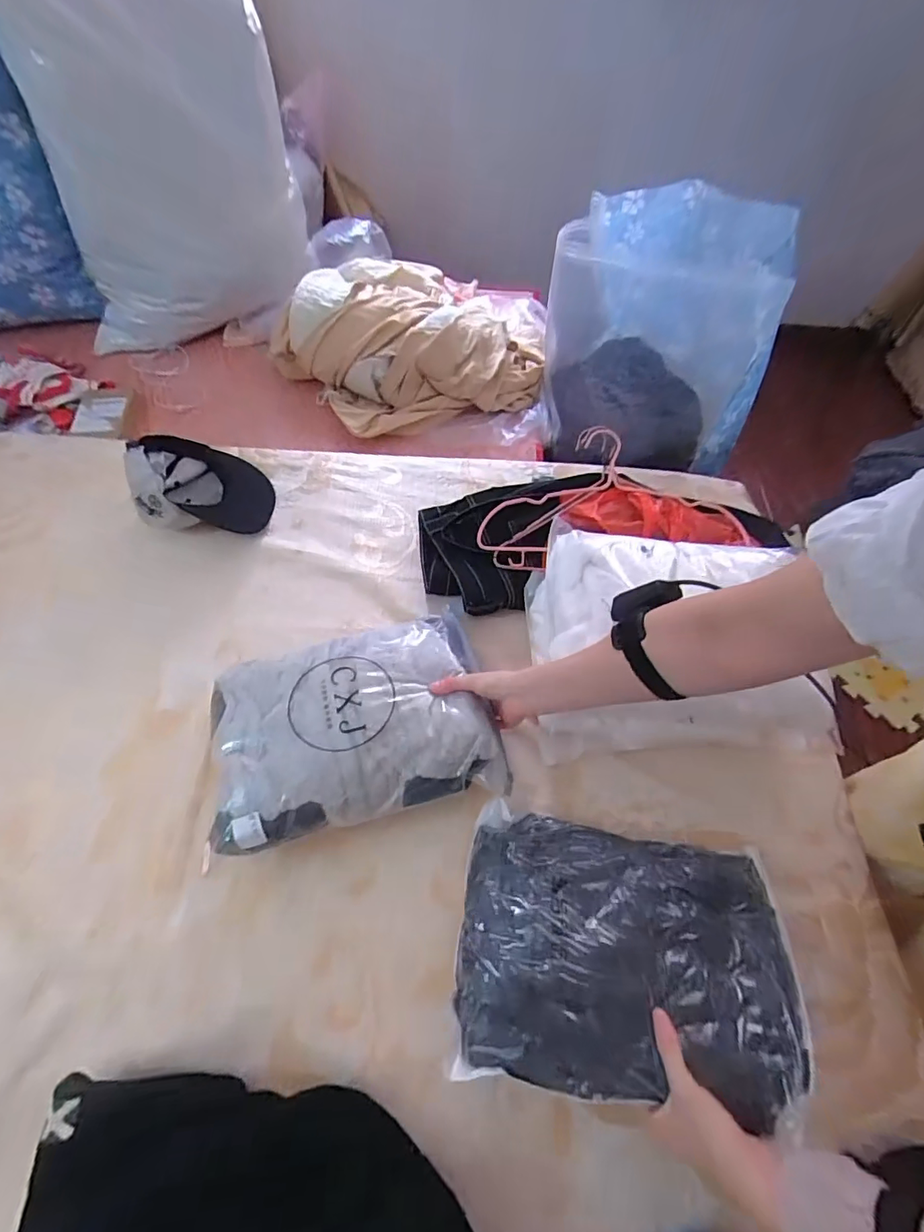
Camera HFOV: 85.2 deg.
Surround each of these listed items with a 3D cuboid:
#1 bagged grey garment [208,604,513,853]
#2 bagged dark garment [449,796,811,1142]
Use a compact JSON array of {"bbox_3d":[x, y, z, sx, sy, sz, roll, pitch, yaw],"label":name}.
[{"bbox_3d":[-0.139,0.125,0.644,0.345,0.053,0.255,-11,60,-7],"label":"bagged grey garment"},{"bbox_3d":[0.178,0.351,0.542,0.348,0.036,0.254,10,42,2],"label":"bagged dark garment"}]

